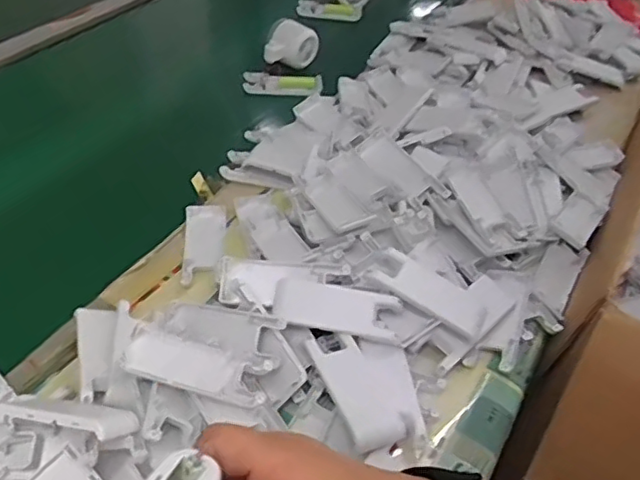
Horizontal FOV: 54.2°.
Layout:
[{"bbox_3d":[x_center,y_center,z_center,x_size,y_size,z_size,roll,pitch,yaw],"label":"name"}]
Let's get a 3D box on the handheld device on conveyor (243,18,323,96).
[{"bbox_3d":[-0.046,-0.249,0.857,0.100,0.066,0.100,6,44,-2],"label":"handheld device on conveyor"}]

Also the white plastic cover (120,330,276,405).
[{"bbox_3d":[-0.087,0.090,0.451,0.100,0.014,0.042,18,43,-6],"label":"white plastic cover"}]

